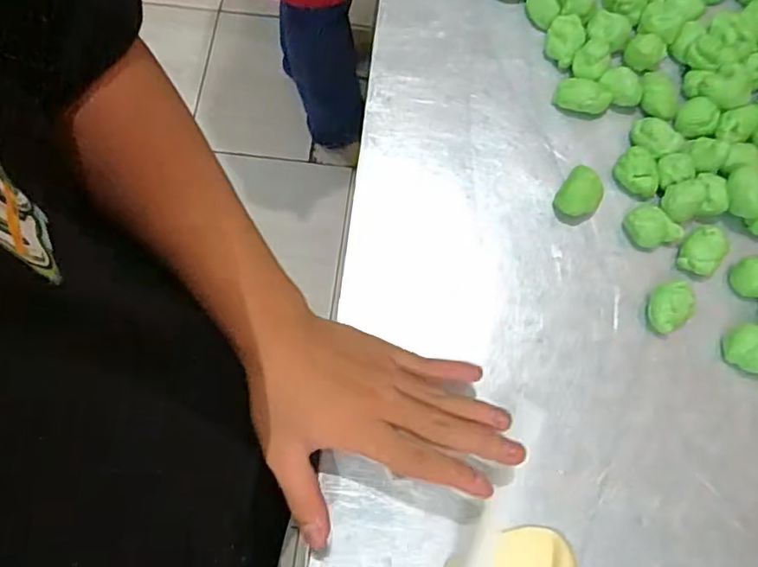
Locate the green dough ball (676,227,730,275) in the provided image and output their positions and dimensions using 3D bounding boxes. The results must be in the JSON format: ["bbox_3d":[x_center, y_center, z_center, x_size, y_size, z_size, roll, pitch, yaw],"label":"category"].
[{"bbox_3d":[0.231,-0.022,0.422,0.027,0.021,0.032,37,78,10],"label":"green dough ball"}]

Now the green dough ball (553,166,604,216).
[{"bbox_3d":[0.149,-0.065,0.438,0.029,0.022,0.034,35,78,10],"label":"green dough ball"}]

